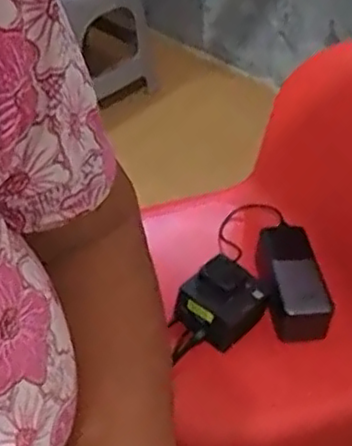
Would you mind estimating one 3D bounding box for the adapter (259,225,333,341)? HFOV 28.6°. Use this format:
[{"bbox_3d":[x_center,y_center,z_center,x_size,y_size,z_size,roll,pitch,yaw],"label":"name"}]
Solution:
[{"bbox_3d":[0.123,0.058,0.756,0.058,0.042,0.142,-3,45,-7],"label":"adapter"}]

